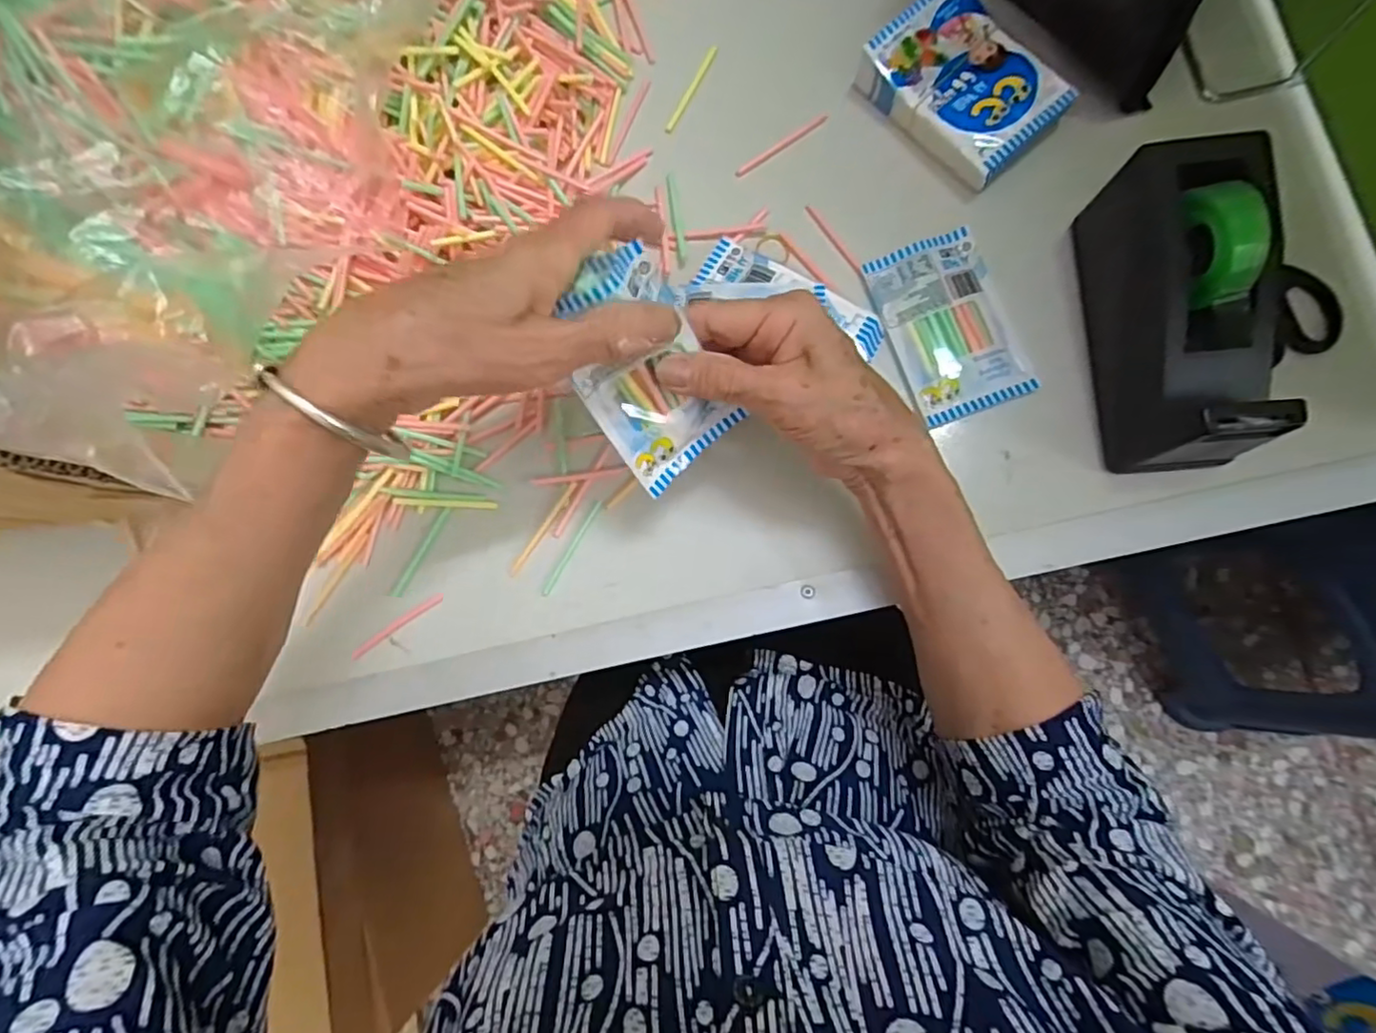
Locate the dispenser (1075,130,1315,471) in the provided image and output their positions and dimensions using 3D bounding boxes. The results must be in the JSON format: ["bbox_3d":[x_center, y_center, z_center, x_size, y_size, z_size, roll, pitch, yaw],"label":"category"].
[{"bbox_3d":[0.250,-0.104,0.317,0.065,0.084,0.151,-7,83,4],"label":"dispenser"}]

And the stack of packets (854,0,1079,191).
[{"bbox_3d":[0.161,-0.250,0.372,0.074,0.031,0.105,-39,81,0],"label":"stack of packets"}]

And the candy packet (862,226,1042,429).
[{"bbox_3d":[0.150,-0.110,0.364,0.064,0.005,0.104,-18,82,3],"label":"candy packet"}]

